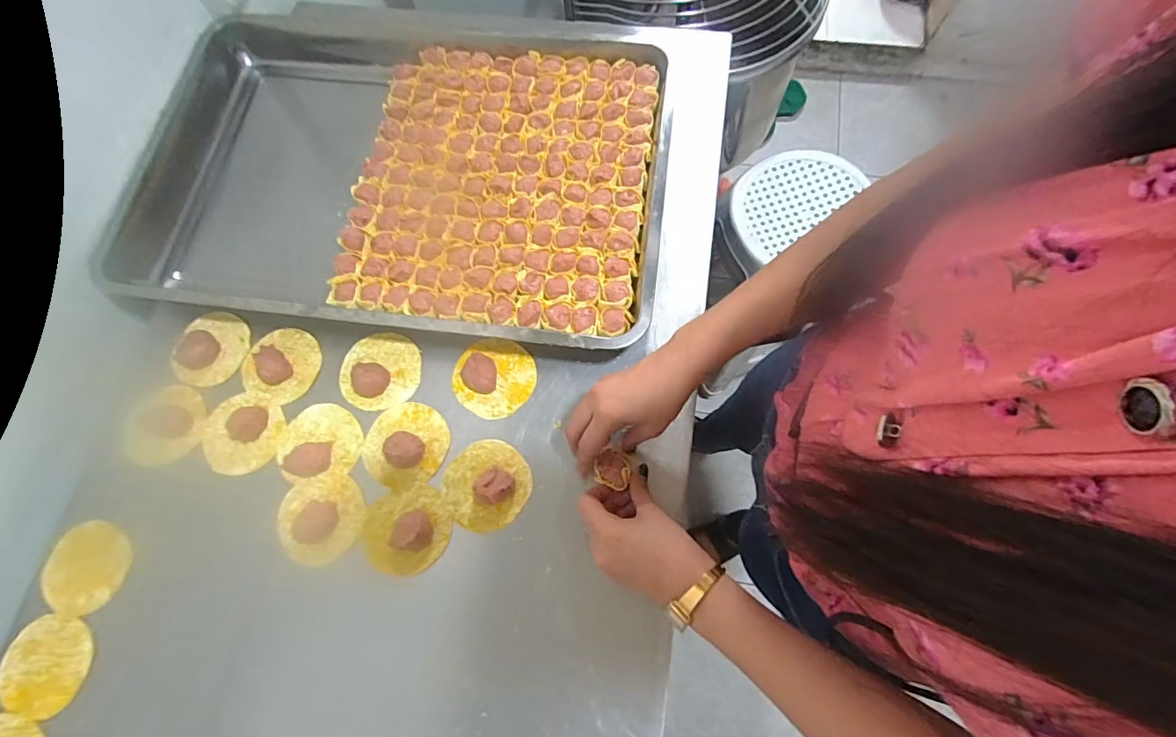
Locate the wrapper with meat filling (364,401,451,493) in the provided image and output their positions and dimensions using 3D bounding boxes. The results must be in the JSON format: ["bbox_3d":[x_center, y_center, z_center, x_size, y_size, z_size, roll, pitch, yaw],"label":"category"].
[{"bbox_3d":[-0.182,0.074,0.483,0.079,0.023,0.083,-1,71,2],"label":"wrapper with meat filling"}]

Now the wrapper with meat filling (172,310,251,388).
[{"bbox_3d":[-0.404,-0.023,0.530,0.070,0.016,0.081,22,73,10],"label":"wrapper with meat filling"}]

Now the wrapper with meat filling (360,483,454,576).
[{"bbox_3d":[-0.172,0.149,0.457,0.081,0.022,0.075,-1,71,2],"label":"wrapper with meat filling"}]

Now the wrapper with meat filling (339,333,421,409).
[{"bbox_3d":[-0.218,-0.002,0.511,0.083,0.019,0.082,-6,71,0],"label":"wrapper with meat filling"}]

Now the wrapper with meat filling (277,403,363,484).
[{"bbox_3d":[-0.268,0.070,0.488,0.079,0.020,0.071,-9,71,-1],"label":"wrapper with meat filling"}]

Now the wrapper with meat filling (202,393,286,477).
[{"bbox_3d":[-0.352,0.065,0.499,0.085,0.017,0.079,6,71,4],"label":"wrapper with meat filling"}]

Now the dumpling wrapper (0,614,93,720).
[{"bbox_3d":[-0.491,0.268,0.448,0.085,0.004,0.076,33,73,15],"label":"dumpling wrapper"}]

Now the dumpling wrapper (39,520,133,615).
[{"bbox_3d":[-0.480,0.190,0.471,0.074,0.007,0.076,-1,71,2],"label":"dumpling wrapper"}]

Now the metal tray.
[{"bbox_3d":[-0.223,-0.228,0.572,0.612,0.053,0.396,6,71,4],"label":"metal tray"}]

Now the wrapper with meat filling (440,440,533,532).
[{"bbox_3d":[-0.098,0.108,0.464,0.079,0.027,0.082,-1,71,2],"label":"wrapper with meat filling"}]

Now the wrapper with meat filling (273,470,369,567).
[{"bbox_3d":[-0.256,0.143,0.471,0.084,0.019,0.080,-1,71,2],"label":"wrapper with meat filling"}]

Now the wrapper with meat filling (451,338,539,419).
[{"bbox_3d":[-0.097,0.006,0.500,0.082,0.025,0.081,-1,71,2],"label":"wrapper with meat filling"}]

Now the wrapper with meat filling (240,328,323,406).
[{"bbox_3d":[-0.324,-0.006,0.518,0.075,0.021,0.079,-1,71,2],"label":"wrapper with meat filling"}]

